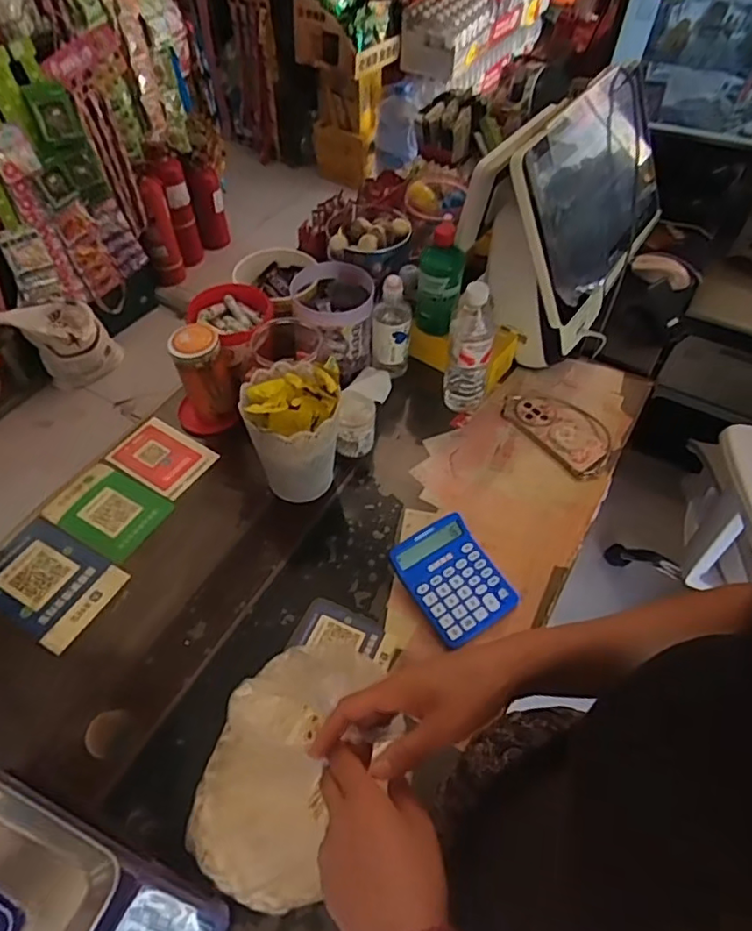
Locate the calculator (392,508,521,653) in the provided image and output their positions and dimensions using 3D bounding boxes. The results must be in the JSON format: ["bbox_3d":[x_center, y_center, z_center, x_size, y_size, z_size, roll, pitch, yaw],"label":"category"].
[{"bbox_3d":[0.102,0.146,0.782,0.122,0.043,0.146,-31,59,-22],"label":"calculator"}]

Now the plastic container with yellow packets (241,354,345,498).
[{"bbox_3d":[-0.111,-0.038,0.833,0.124,0.177,0.128,-4,53,-4],"label":"plastic container with yellow packets"}]

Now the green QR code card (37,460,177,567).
[{"bbox_3d":[-0.383,0.064,0.862,0.157,0.009,0.111,26,60,15],"label":"green QR code card"}]

